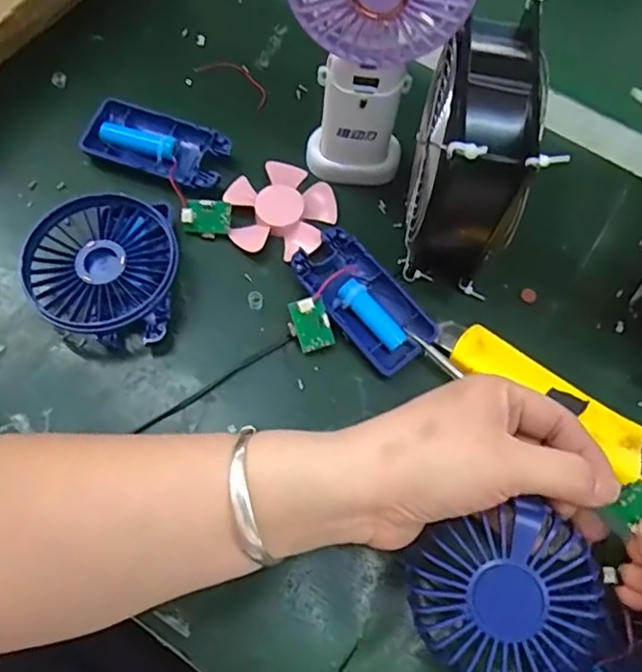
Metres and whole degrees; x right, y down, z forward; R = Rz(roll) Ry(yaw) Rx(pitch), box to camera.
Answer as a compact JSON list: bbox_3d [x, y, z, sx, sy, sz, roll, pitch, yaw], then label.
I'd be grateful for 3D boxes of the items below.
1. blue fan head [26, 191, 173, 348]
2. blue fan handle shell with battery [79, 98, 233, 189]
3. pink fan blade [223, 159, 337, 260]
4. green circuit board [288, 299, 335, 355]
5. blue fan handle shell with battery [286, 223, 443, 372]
[{"bbox_3d":[-0.128,-0.039,0.349,0.081,0.031,0.088,1,68,-2],"label":"blue fan head"},{"bbox_3d":[-0.109,-0.128,0.396,0.092,0.015,0.046,22,69,7],"label":"blue fan handle shell with battery"},{"bbox_3d":[-0.027,-0.083,0.383,0.069,0.010,0.067,12,68,2],"label":"pink fan blade"},{"bbox_3d":[-0.007,-0.006,0.346,0.023,0.005,0.033,-20,111,-3],"label":"green circuit board"},{"bbox_3d":[0.025,-0.021,0.355,0.046,0.021,0.091,-38,74,-16],"label":"blue fan handle shell with battery"}]

